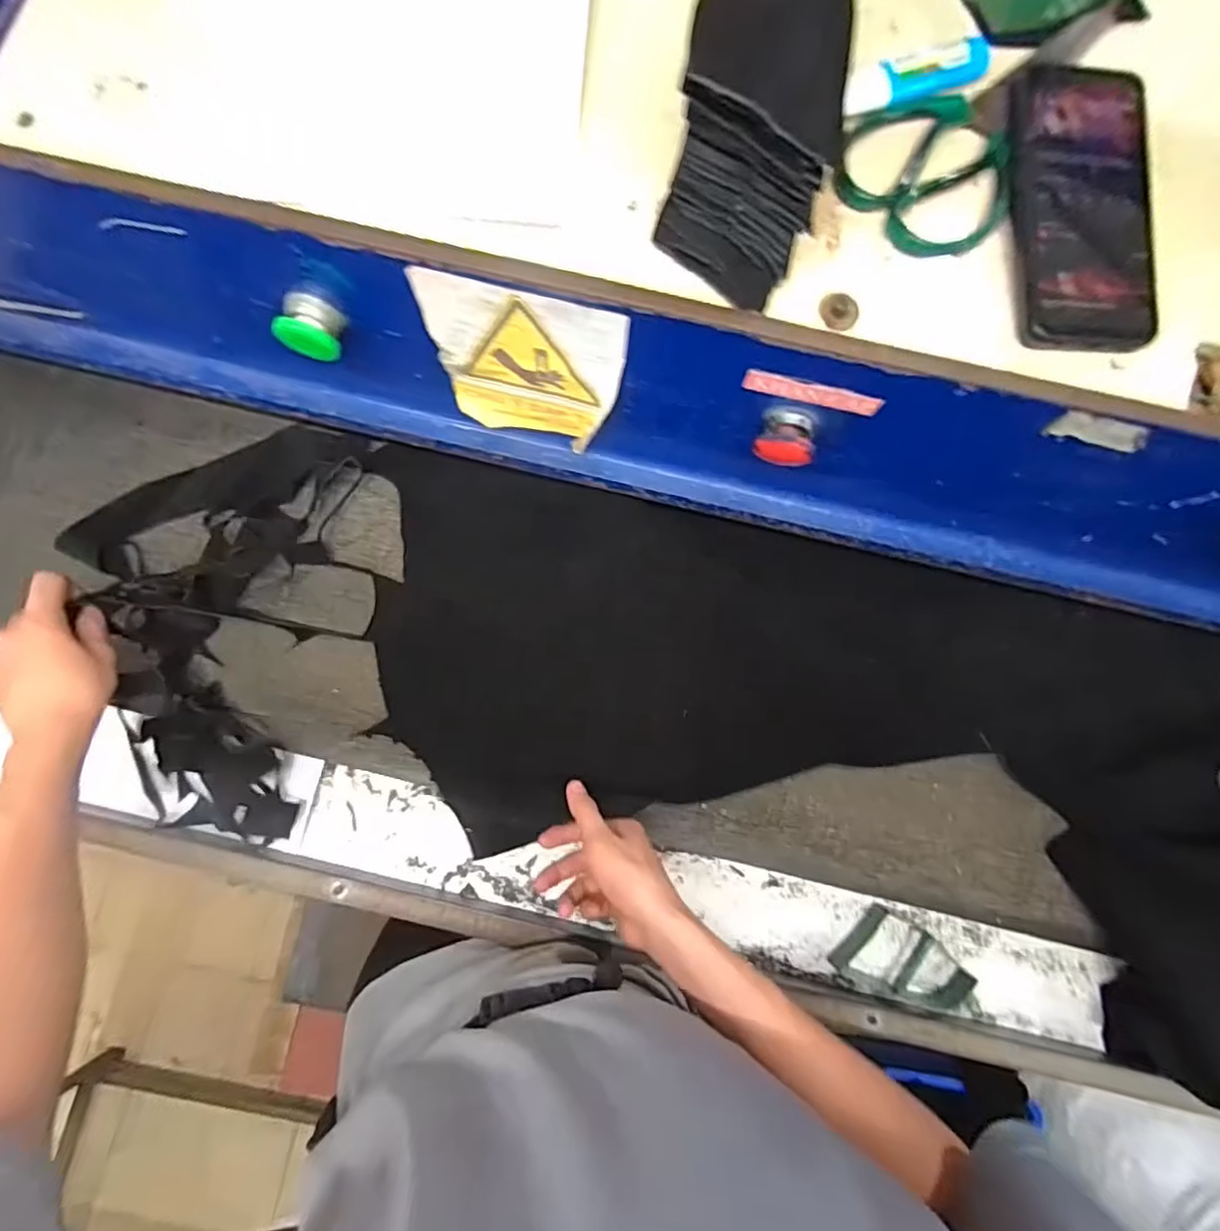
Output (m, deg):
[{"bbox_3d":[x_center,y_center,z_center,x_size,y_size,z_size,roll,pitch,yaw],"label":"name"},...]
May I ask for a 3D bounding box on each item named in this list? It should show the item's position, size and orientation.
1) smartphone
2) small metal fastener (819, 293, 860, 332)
[{"bbox_3d":[0.263,-0.229,0.334,0.073,0.018,0.163,0,82,-1],"label":"smartphone"},{"bbox_3d":[0.127,-0.168,0.335,0.024,0.009,0.018,-9,90,-1],"label":"small metal fastener"}]

